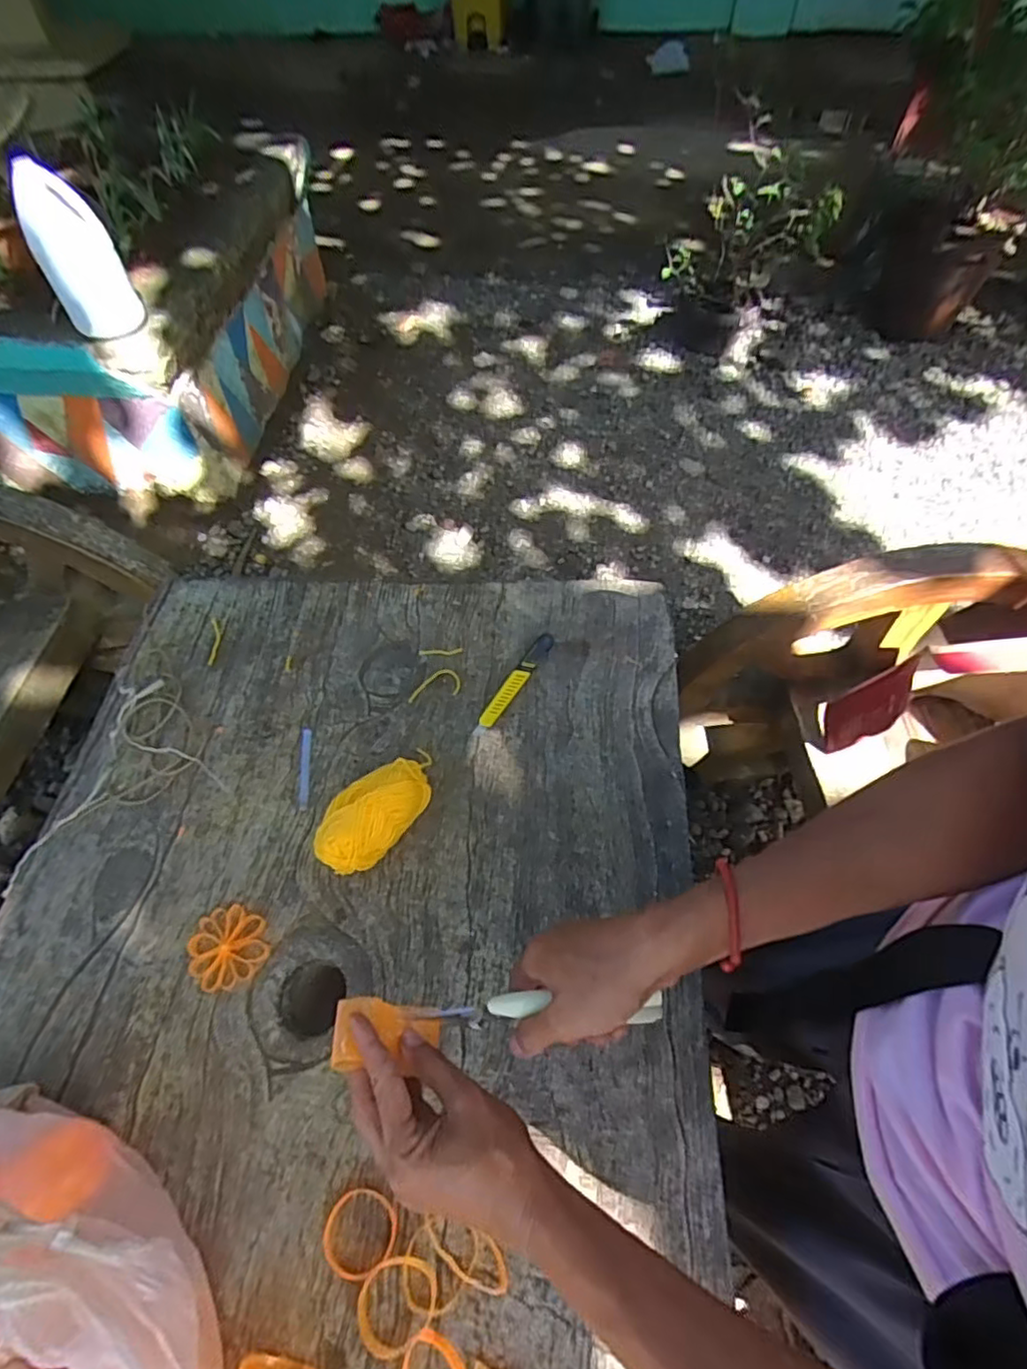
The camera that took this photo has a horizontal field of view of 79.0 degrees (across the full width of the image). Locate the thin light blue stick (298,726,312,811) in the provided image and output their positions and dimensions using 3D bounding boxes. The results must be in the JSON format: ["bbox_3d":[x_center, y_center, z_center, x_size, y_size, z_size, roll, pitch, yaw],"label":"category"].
[{"bbox_3d":[-0.207,0.082,0.618,0.011,0.004,0.088,-6,58,-5],"label":"thin light blue stick"}]

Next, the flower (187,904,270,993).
[{"bbox_3d":[-0.242,0.222,0.529,0.061,0.013,0.064,0,57,0],"label":"flower"}]

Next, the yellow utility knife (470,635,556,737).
[{"bbox_3d":[0.001,-0.002,0.652,0.017,0.016,0.135,28,62,17],"label":"yellow utility knife"}]

